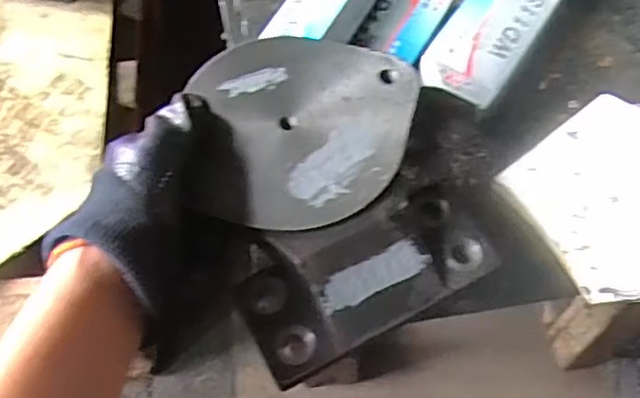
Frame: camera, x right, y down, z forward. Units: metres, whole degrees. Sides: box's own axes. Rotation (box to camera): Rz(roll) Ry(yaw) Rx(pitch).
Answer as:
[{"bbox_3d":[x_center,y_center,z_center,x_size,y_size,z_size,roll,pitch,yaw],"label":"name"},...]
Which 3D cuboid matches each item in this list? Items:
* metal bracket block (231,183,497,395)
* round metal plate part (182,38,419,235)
[{"bbox_3d":[0.026,0.038,0.356,0.140,0.030,0.067,-24,65,-13],"label":"metal bracket block"},{"bbox_3d":[-0.012,-0.043,0.375,0.125,0.009,0.126,9,62,4],"label":"round metal plate part"}]

